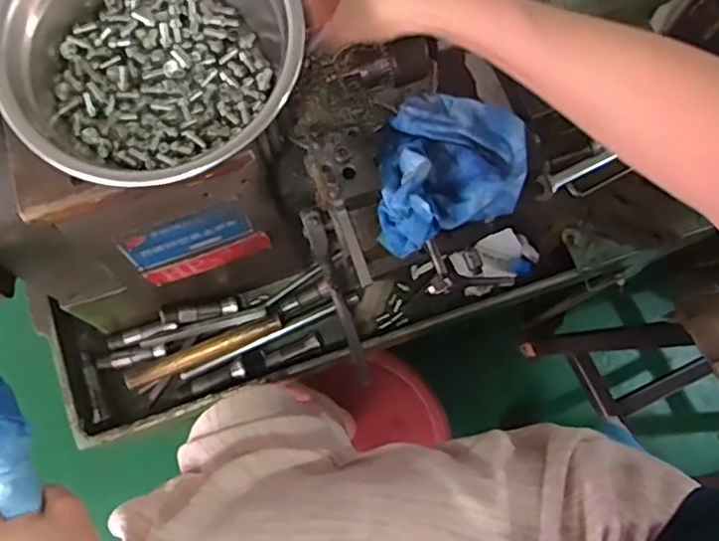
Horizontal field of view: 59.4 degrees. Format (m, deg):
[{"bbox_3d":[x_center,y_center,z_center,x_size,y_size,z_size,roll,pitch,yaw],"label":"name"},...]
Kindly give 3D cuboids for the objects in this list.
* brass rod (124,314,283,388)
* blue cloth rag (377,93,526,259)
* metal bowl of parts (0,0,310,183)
[{"bbox_3d":[-0.154,0.081,0.628,0.159,0.011,0.018,-23,78,-4],"label":"brass rod"},{"bbox_3d":[0.066,-0.067,0.444,0.104,0.043,0.116,9,78,3],"label":"blue cloth rag"},{"bbox_3d":[-0.128,-0.137,0.366,0.170,0.073,0.144,-41,80,-8],"label":"metal bowl of parts"}]

